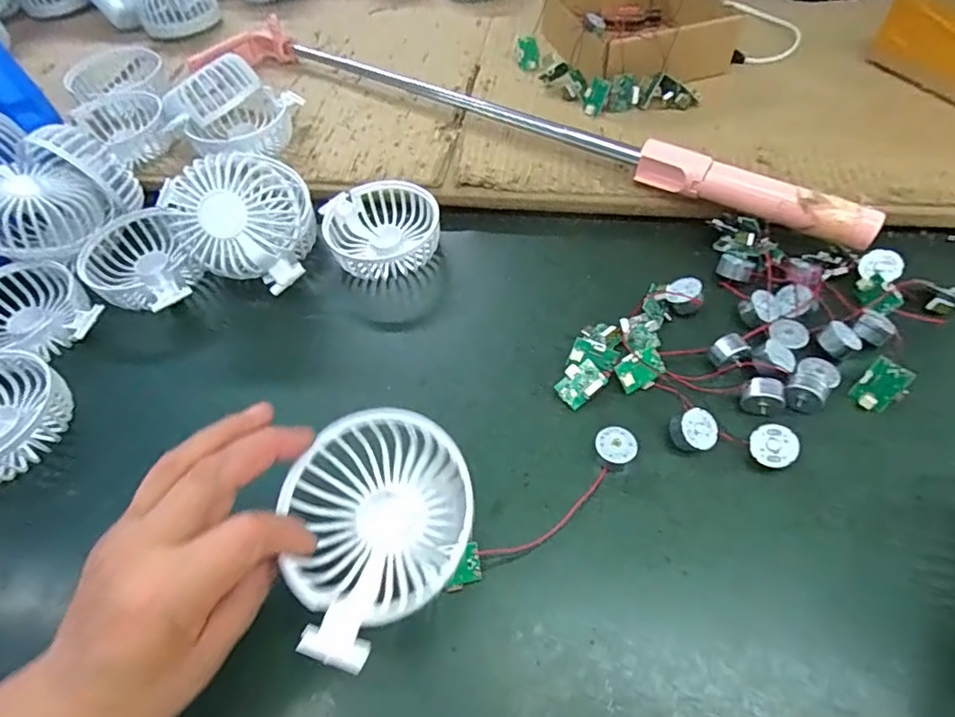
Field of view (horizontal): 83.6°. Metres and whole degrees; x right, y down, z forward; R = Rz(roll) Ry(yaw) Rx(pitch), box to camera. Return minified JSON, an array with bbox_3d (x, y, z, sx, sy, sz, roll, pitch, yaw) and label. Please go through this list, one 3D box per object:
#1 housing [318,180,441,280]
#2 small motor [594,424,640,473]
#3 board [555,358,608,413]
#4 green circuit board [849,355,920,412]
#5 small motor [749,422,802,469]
[{"bbox_3d":[-0.077,-0.107,0.441,0.090,0.029,0.079,-9,54,-2],"label":"housing"},{"bbox_3d":[0.083,0.054,0.321,0.024,0.010,0.024,-32,58,-18],"label":"small motor"},{"bbox_3d":[0.067,0.015,0.342,0.031,0.015,0.024,-42,86,-8],"label":"board"},{"bbox_3d":[0.250,0.018,0.330,0.023,0.032,0.005,35,31,19],"label":"green circuit board"},{"bbox_3d":[0.172,0.051,0.310,0.024,0.012,0.024,-8,74,28],"label":"small motor"}]

